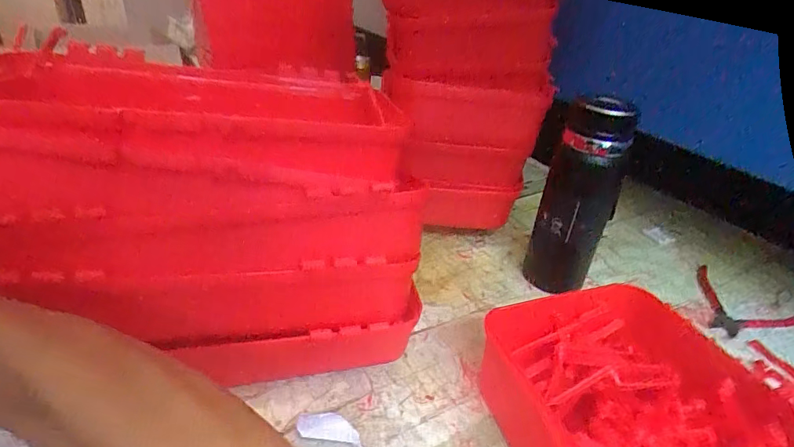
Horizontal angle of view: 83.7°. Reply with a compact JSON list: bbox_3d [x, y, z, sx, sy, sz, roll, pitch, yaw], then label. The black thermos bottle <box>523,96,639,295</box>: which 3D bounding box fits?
[{"bbox_3d":[0.216,-0.024,0.536,0.082,0.234,0.066,16,33,19],"label":"black thermos bottle"}]

